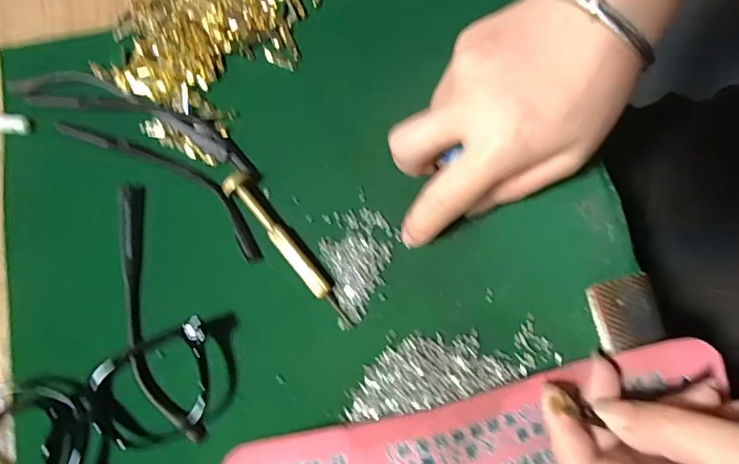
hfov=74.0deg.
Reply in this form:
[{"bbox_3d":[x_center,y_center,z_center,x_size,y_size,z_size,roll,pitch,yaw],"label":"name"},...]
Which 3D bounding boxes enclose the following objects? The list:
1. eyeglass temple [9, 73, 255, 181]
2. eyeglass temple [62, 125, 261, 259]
[{"bbox_3d":[-0.126,-0.063,0.266,0.145,0.006,0.026,19,76,4],"label":"eyeglass temple"},{"bbox_3d":[-0.106,-0.029,0.258,0.128,0.004,0.024,33,77,7],"label":"eyeglass temple"}]

